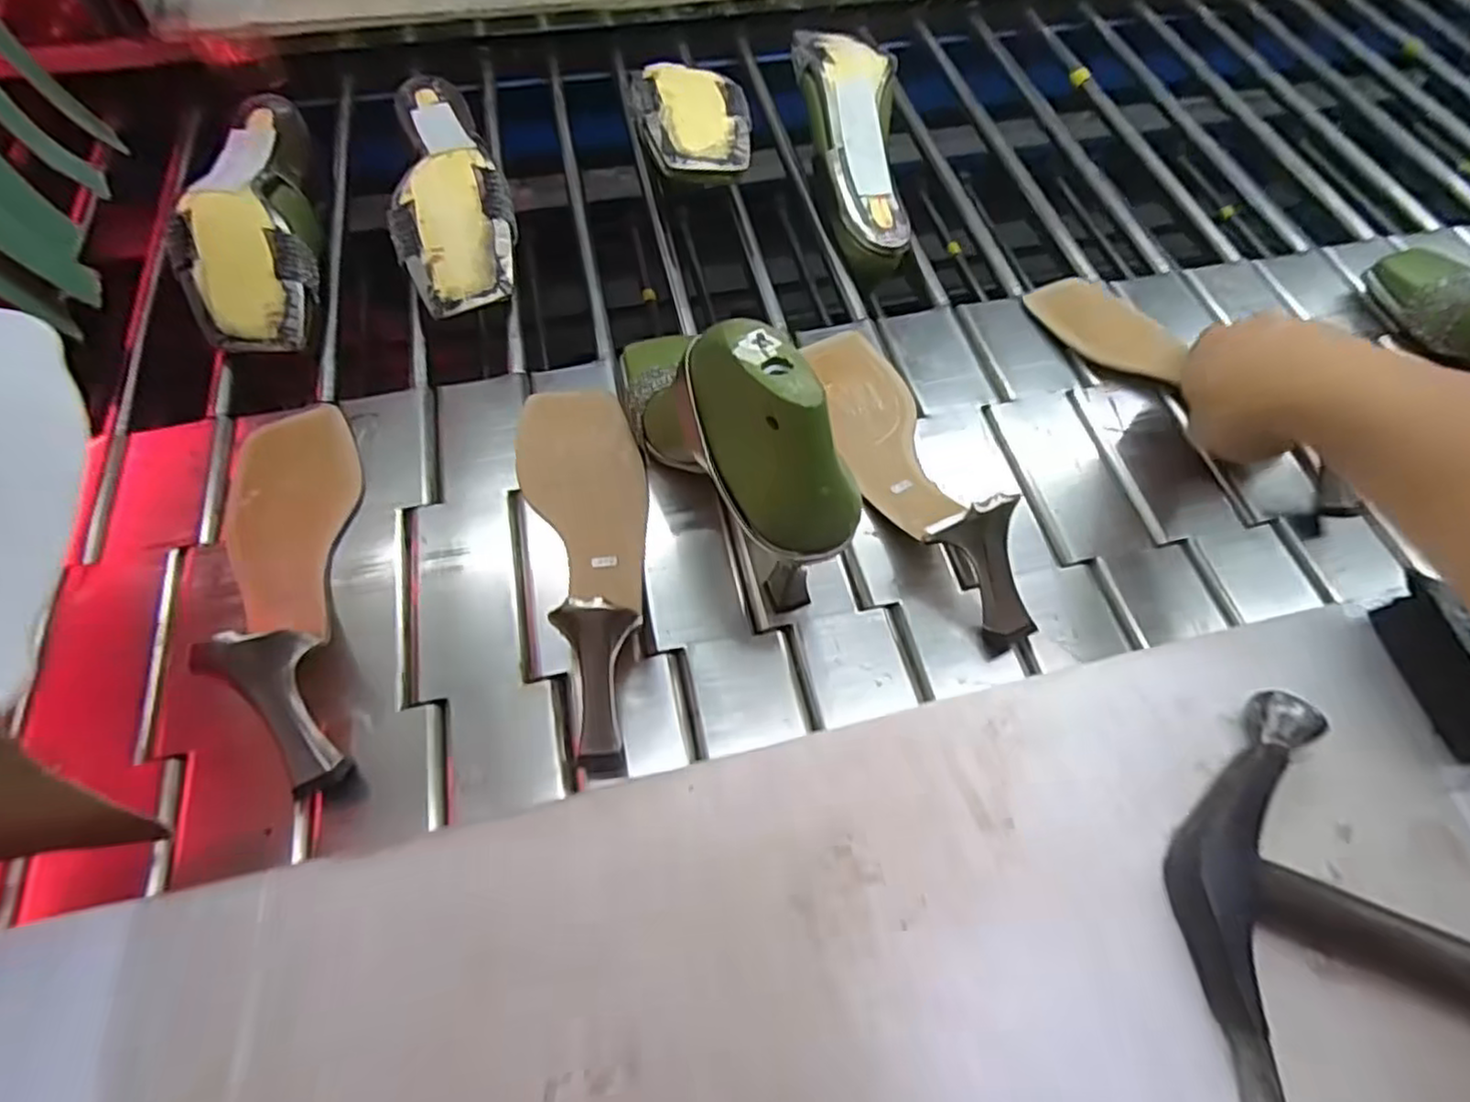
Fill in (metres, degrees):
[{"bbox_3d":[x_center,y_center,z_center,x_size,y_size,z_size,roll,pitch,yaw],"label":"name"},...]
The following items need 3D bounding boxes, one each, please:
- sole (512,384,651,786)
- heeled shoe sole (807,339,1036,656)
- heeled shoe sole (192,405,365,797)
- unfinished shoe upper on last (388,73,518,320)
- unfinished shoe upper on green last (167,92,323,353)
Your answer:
[{"bbox_3d":[-0.084,-0.016,0.394,0.075,0.076,0.243,-9,61,-7],"label":"sole"},{"bbox_3d":[0.106,-0.062,0.421,0.063,0.070,0.245,-12,63,-8],"label":"heeled shoe sole"},{"bbox_3d":[-0.248,0.009,0.386,0.076,0.082,0.241,-16,53,-10],"label":"heeled shoe sole"},{"bbox_3d":[-0.216,-0.273,0.528,0.084,0.066,0.219,-16,63,-10],"label":"unfinished shoe upper on last"},{"bbox_3d":[-0.341,-0.238,0.502,0.079,0.064,0.217,-10,63,-7],"label":"unfinished shoe upper on green last"}]

